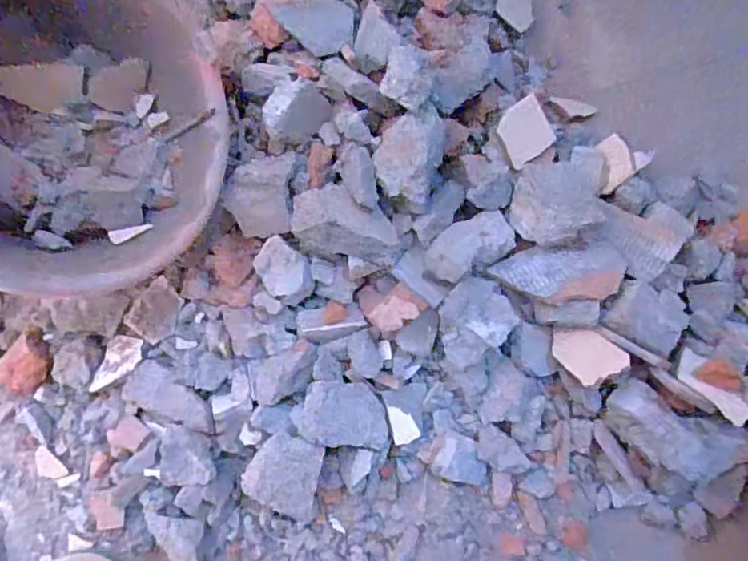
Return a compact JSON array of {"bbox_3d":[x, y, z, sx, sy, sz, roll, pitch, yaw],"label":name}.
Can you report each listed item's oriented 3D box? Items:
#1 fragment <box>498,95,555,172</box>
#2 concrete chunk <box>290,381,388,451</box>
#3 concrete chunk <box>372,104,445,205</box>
[{"bbox_3d":[0.129,-0.127,0.480,0.048,0.008,0.045,-35,96,-6],"label":"fragment"},{"bbox_3d":[-0.026,0.109,0.457,0.075,0.024,0.050,4,79,0],"label":"concrete chunk"},{"bbox_3d":[0.028,-0.097,0.438,0.052,0.030,0.071,2,79,2],"label":"concrete chunk"}]

